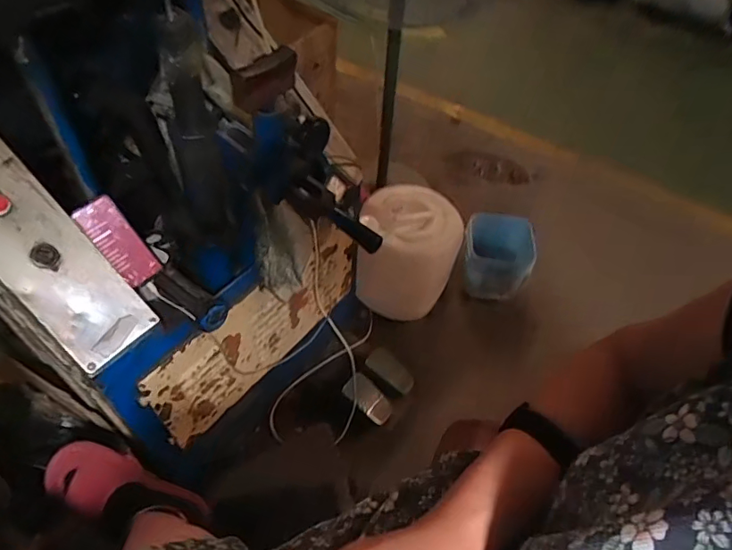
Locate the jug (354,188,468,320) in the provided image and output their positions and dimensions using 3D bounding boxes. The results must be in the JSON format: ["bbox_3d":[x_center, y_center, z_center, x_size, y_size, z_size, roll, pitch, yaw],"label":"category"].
[{"bbox_3d":[0.129,-0.062,1.521,0.291,0.323,0.256,12,51,6],"label":"jug"}]

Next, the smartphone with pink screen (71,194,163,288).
[{"bbox_3d":[-0.412,-0.054,0.832,0.061,0.155,0.009,-39,29,-16],"label":"smartphone with pink screen"}]

